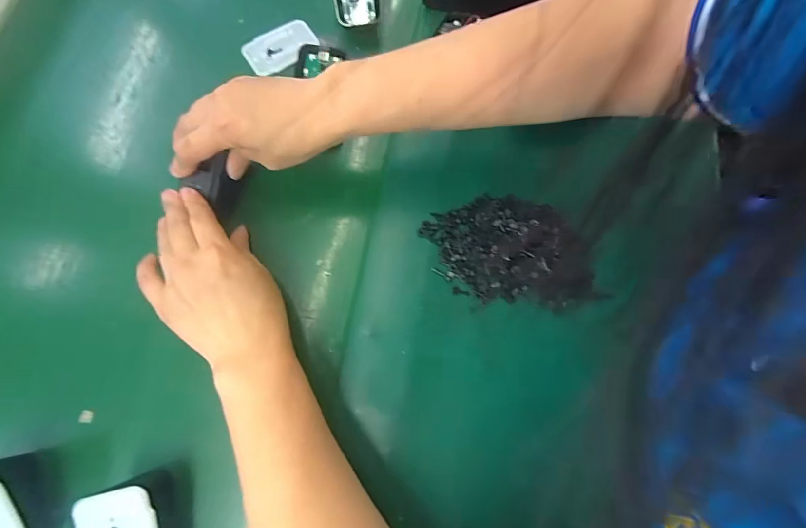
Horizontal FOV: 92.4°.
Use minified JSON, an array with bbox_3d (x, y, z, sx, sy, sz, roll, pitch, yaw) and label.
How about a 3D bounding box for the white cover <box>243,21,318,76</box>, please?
[{"bbox_3d":[-0.120,-0.214,0.380,0.070,0.008,0.045,-32,76,-9],"label":"white cover"}]

